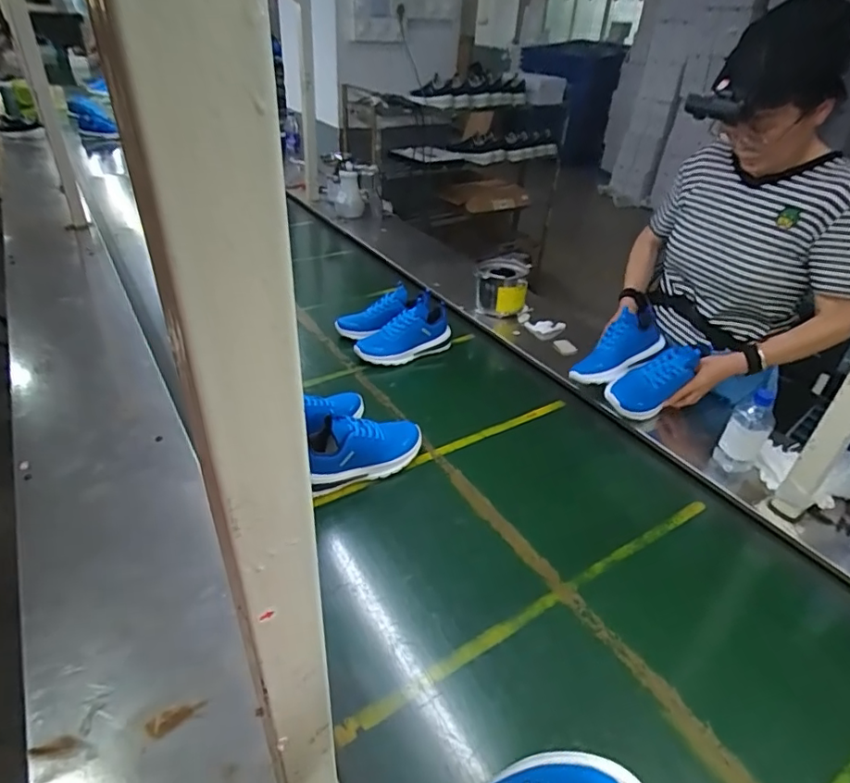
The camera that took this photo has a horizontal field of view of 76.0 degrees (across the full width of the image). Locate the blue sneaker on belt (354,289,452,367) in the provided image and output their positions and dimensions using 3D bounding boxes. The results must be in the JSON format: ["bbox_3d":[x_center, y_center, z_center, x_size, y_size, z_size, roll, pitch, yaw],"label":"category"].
[{"bbox_3d":[-0.057,-0.141,1.350,0.243,0.129,0.106,-19,41,-31],"label":"blue sneaker on belt"}]

